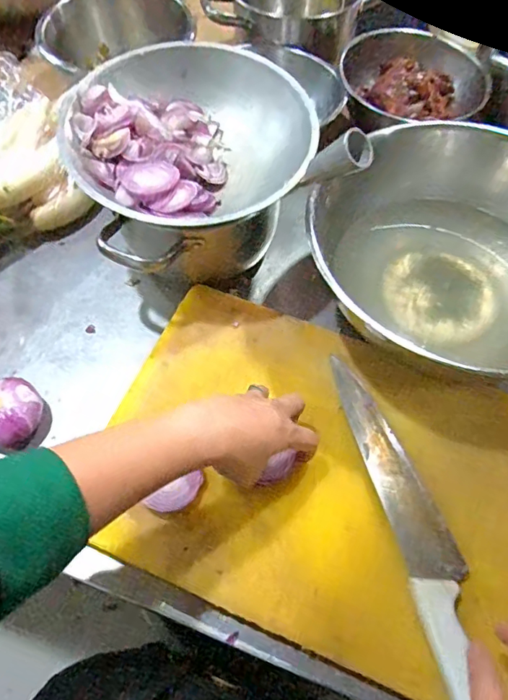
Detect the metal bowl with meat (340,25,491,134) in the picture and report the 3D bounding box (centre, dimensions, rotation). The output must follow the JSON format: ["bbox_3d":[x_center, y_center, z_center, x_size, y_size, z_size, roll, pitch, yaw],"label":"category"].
[{"bbox_3d":[0.235,-0.394,0.749,0.210,0.067,0.212,1,61,-1],"label":"metal bowl with meat"}]

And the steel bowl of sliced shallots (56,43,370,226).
[{"bbox_3d":[-0.057,-0.236,0.555,0.276,0.078,0.242,7,61,2],"label":"steel bowl of sliced shallots"}]

